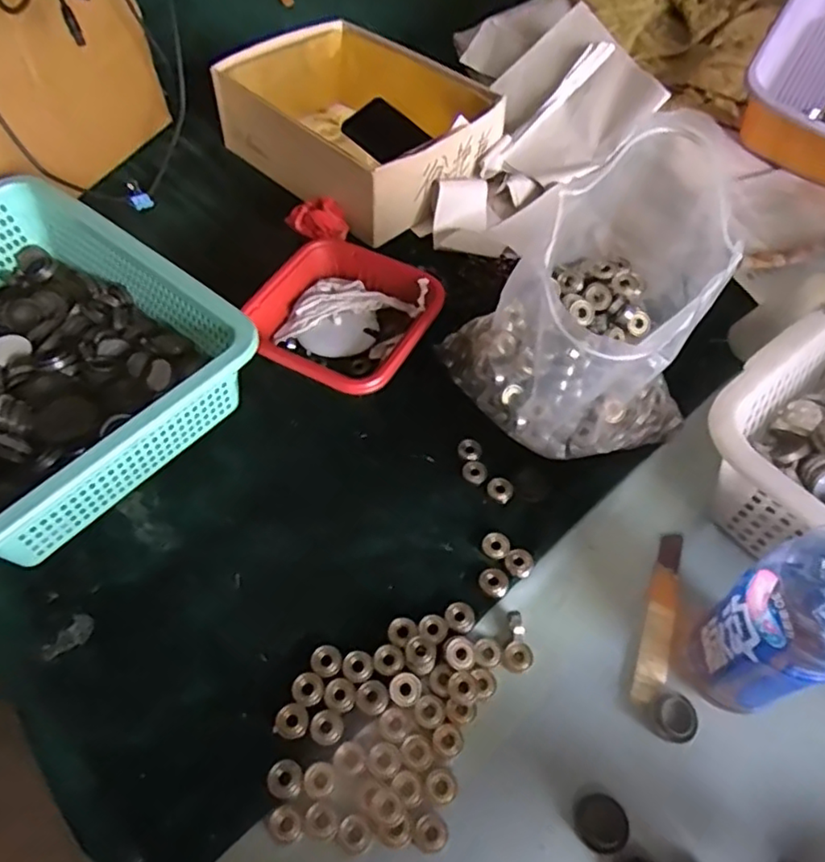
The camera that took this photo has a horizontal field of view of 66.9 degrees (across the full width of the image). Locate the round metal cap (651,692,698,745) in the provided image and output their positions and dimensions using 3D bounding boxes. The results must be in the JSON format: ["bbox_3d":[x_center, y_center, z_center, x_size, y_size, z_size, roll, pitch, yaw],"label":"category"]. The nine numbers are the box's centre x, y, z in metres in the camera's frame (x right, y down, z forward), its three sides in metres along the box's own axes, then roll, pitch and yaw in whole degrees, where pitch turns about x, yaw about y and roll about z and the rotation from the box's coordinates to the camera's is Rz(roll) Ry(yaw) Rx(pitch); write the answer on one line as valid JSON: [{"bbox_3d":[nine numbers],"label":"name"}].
[{"bbox_3d":[0.180,0.198,0.428,0.028,0.010,0.032,38,61,22],"label":"round metal cap"}]

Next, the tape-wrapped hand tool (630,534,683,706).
[{"bbox_3d":[0.189,0.138,0.474,0.022,0.004,0.140,19,55,11],"label":"tape-wrapped hand tool"}]

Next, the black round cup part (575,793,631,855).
[{"bbox_3d":[0.120,0.247,0.393,0.031,0.004,0.031,1,54,-2],"label":"black round cup part"}]

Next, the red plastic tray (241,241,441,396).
[{"bbox_3d":[-0.056,-0.107,0.596,0.152,0.067,0.175,26,57,15],"label":"red plastic tray"}]

